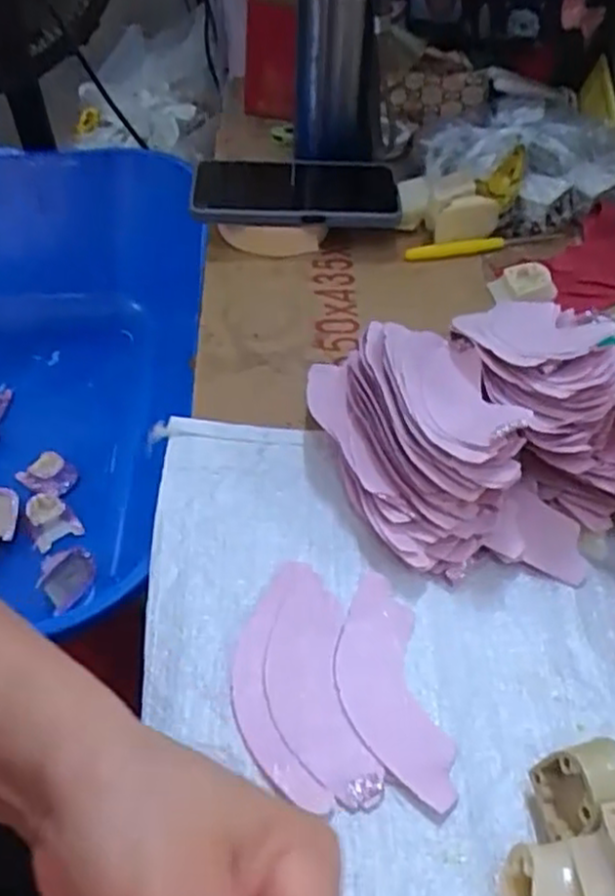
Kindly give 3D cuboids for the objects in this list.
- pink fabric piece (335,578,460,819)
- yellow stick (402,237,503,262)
[{"bbox_3d":[0.038,0.115,0.367,0.045,0.007,0.117,-9,51,-7],"label":"pink fabric piece"},{"bbox_3d":[0.118,-0.160,0.593,0.080,0.009,0.012,-7,51,-5],"label":"yellow stick"}]

